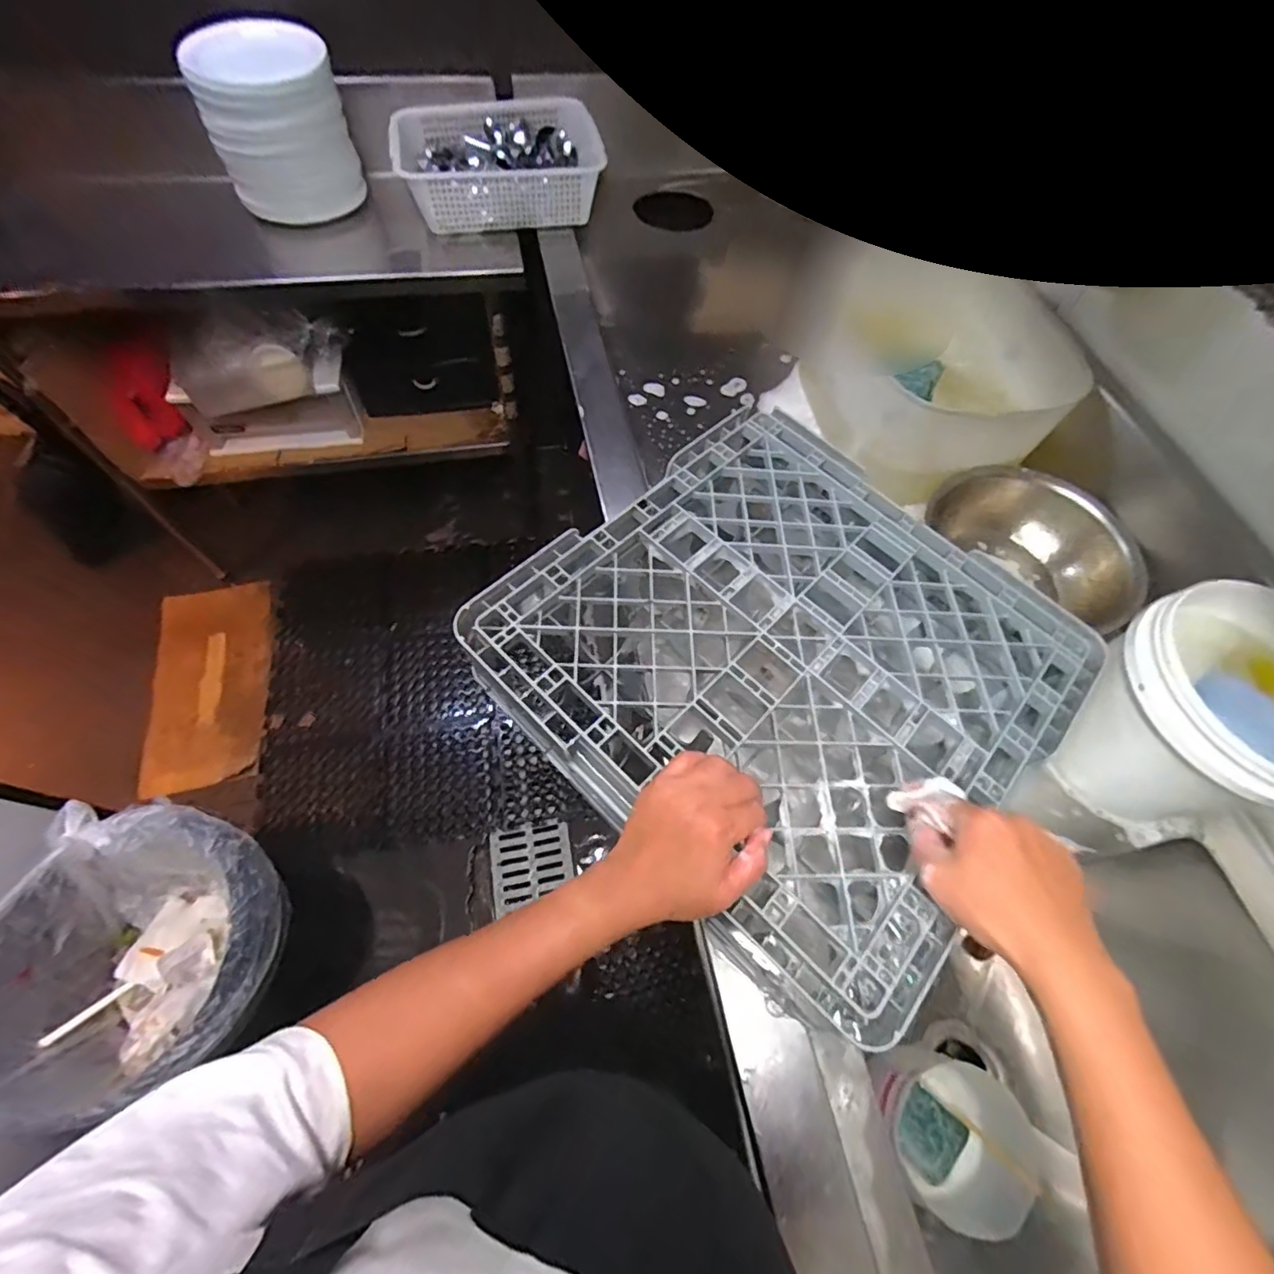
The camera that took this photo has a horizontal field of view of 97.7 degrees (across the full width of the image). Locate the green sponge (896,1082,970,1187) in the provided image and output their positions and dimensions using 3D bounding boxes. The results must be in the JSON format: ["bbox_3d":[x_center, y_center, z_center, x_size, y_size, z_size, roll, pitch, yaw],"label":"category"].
[{"bbox_3d":[0.363,0.621,0.693,0.069,0.033,0.080,41,68,18],"label":"green sponge"}]

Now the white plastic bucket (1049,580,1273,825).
[{"bbox_3d":[0.596,0.086,0.600,0.221,0.194,0.203,1,62,-2],"label":"white plastic bucket"}]

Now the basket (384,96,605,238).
[{"bbox_3d":[-0.263,-0.920,1.100,0.390,0.138,0.203,-11,63,-8],"label":"basket"}]

